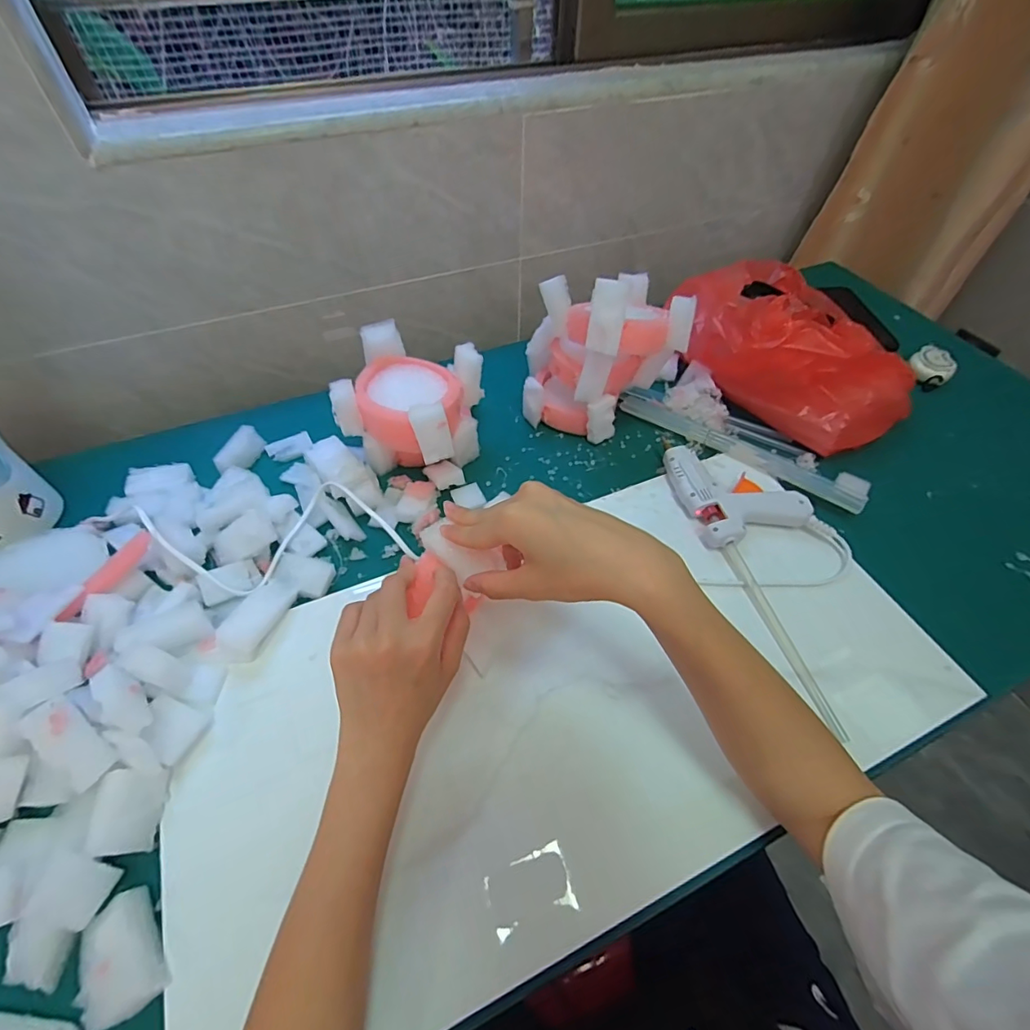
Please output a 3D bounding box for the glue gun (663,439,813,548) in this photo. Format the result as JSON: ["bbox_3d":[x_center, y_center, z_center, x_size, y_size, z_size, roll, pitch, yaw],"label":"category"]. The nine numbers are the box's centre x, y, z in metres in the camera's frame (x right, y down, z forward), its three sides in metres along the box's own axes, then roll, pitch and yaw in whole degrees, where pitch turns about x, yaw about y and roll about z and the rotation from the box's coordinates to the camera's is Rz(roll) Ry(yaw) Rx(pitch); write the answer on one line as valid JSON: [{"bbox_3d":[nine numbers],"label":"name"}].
[{"bbox_3d":[0.216,-0.029,0.506,0.102,0.028,0.123,-15,55,-12],"label":"glue gun"}]

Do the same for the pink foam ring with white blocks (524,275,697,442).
[{"bbox_3d":[0.084,-0.176,0.529,0.141,0.162,0.119,-18,56,-14],"label":"pink foam ring with white blocks"}]

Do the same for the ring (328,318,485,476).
[{"bbox_3d":[-0.105,-0.107,0.509,0.125,0.103,0.110,19,55,13],"label":"ring"}]

